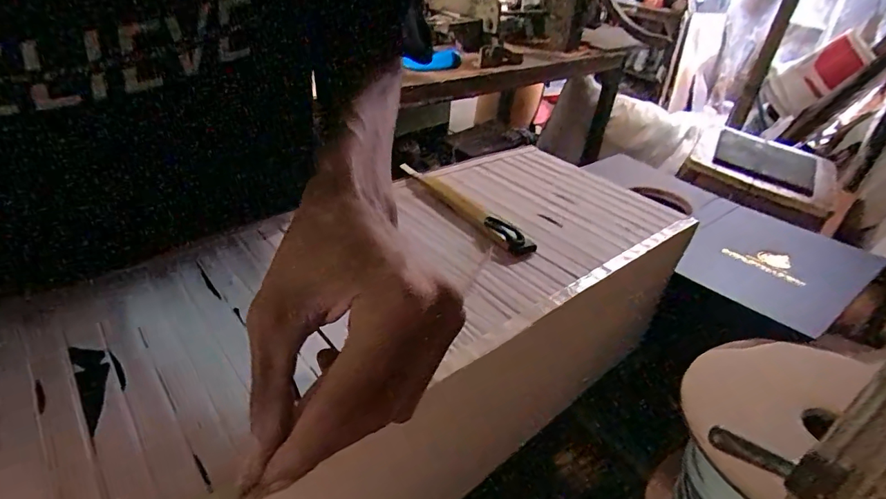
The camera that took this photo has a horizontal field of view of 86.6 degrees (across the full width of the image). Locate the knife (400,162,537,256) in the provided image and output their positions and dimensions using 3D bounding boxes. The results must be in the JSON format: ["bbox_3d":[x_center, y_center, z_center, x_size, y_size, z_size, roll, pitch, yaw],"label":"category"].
[{"bbox_3d":[0.013,-0.041,0.396,0.017,0.011,0.170,-18,40,-31],"label":"knife"}]

